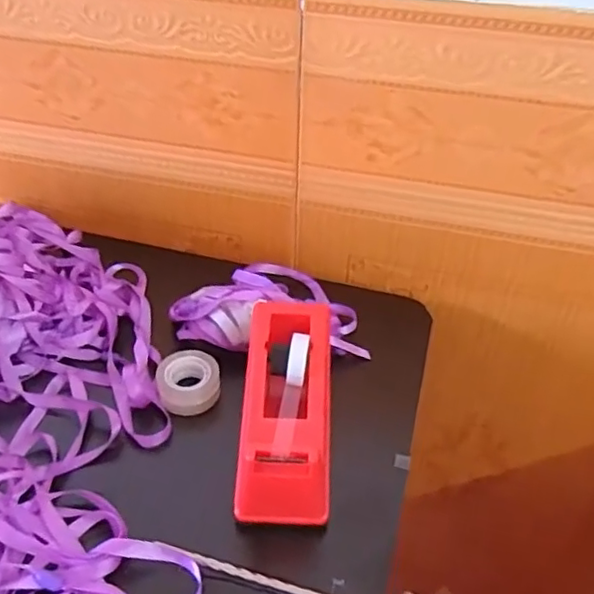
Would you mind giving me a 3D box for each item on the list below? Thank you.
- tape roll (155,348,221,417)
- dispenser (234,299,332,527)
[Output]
[{"bbox_3d":[-0.085,0.066,0.469,0.046,0.023,0.047,1,41,-1],"label":"tape roll"},{"bbox_3d":[-0.007,0.074,0.420,0.061,0.062,0.157,2,41,1],"label":"dispenser"}]

